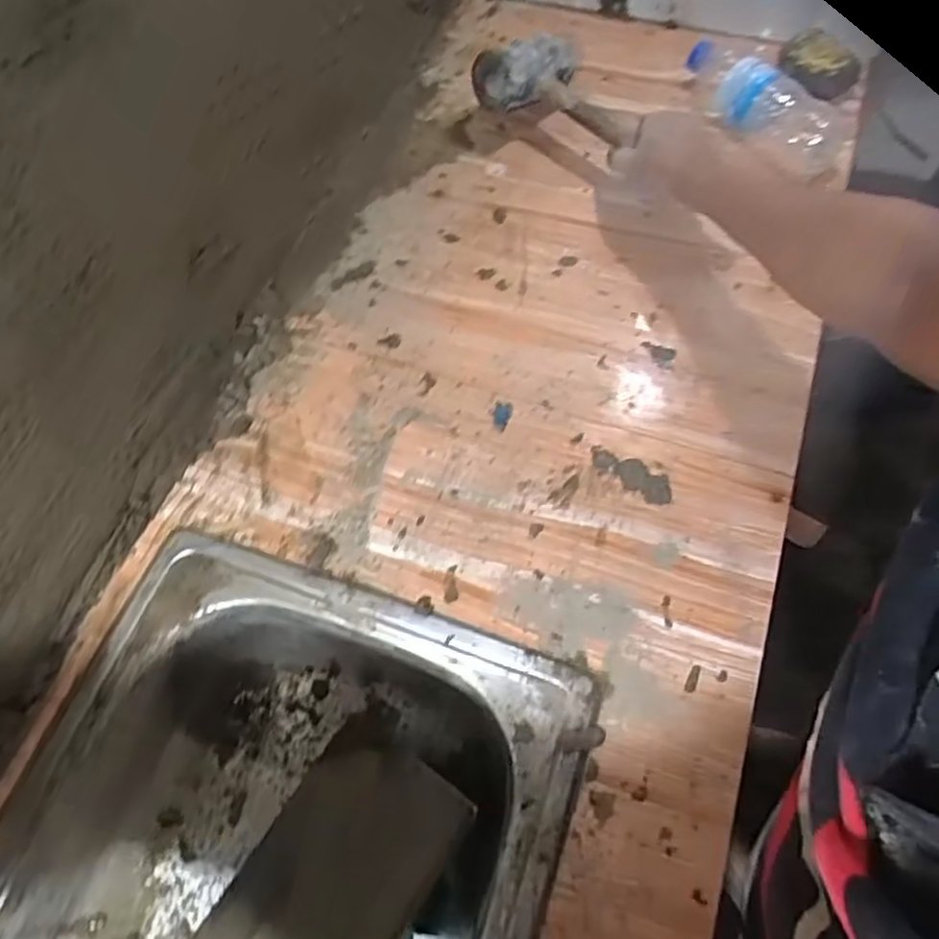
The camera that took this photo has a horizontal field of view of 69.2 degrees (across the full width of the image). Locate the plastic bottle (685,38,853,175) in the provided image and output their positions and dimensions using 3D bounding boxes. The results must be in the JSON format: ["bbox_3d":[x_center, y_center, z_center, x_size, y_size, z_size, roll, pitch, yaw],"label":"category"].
[{"bbox_3d":[0.322,-0.410,0.741,0.064,0.057,0.201,-39,68,-14],"label":"plastic bottle"}]

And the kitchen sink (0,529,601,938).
[{"bbox_3d":[-0.165,0.356,0.513,0.386,0.133,0.524,18,66,12],"label":"kitchen sink"}]

